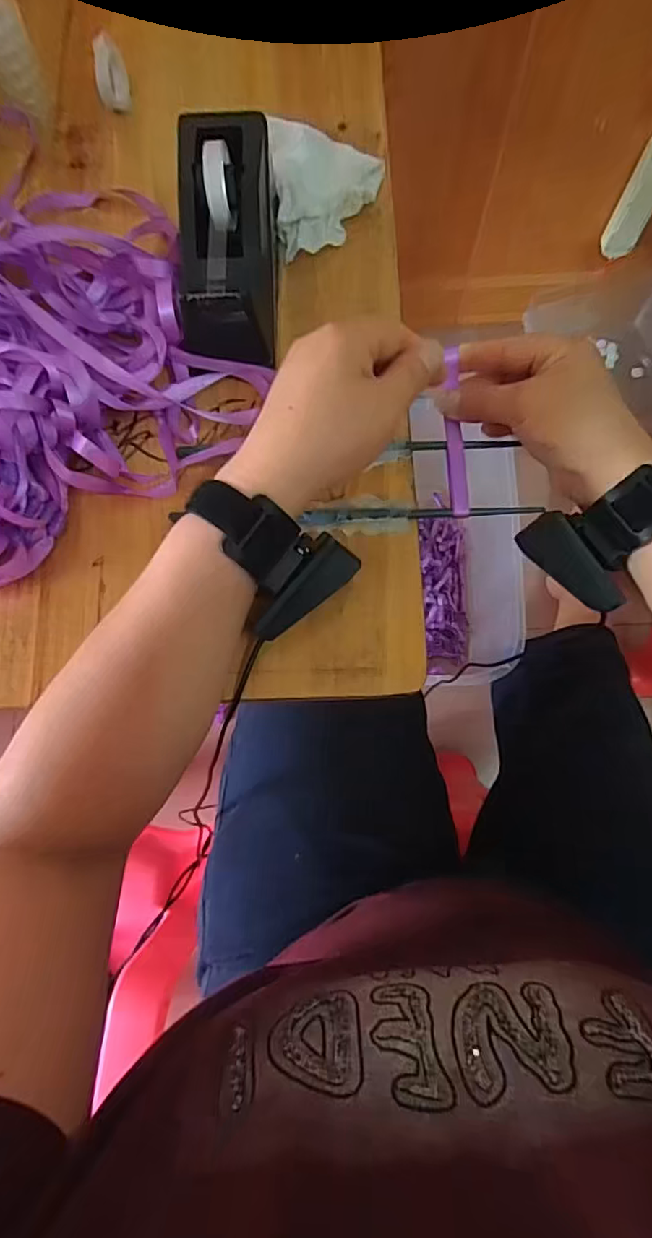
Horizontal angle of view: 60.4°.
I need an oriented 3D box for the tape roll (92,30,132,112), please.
[{"bbox_3d":[-0.170,-0.432,0.436,0.022,0.044,0.049,-14,77,-2],"label":"tape roll"}]

